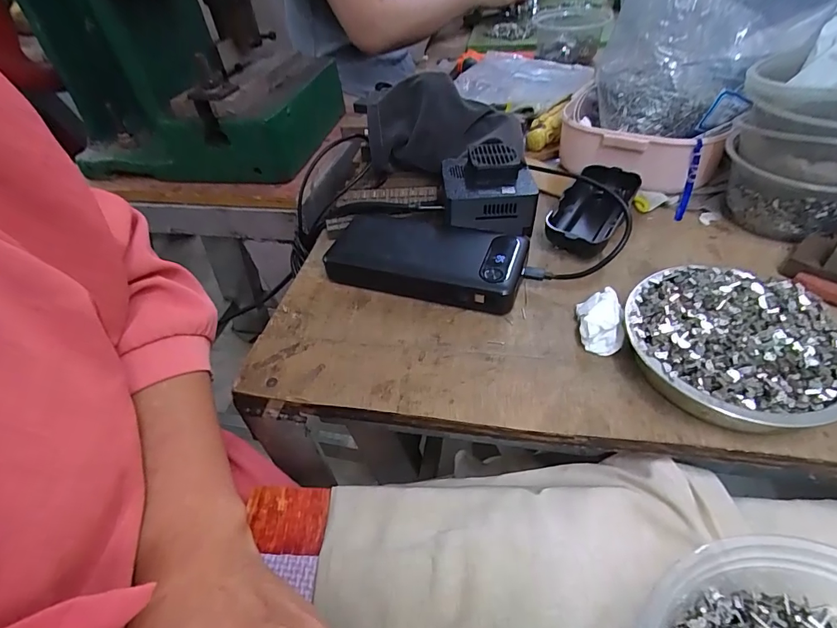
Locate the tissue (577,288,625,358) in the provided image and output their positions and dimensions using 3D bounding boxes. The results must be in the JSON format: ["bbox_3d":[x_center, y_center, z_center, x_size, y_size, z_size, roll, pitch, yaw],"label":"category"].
[{"bbox_3d":[0.122,0.005,0.296,0.027,0.023,0.040,6,46,12],"label":"tissue"}]

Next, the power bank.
[{"bbox_3d":[0.002,-0.049,0.355,0.161,0.026,0.072,12,48,18],"label":"power bank"}]

